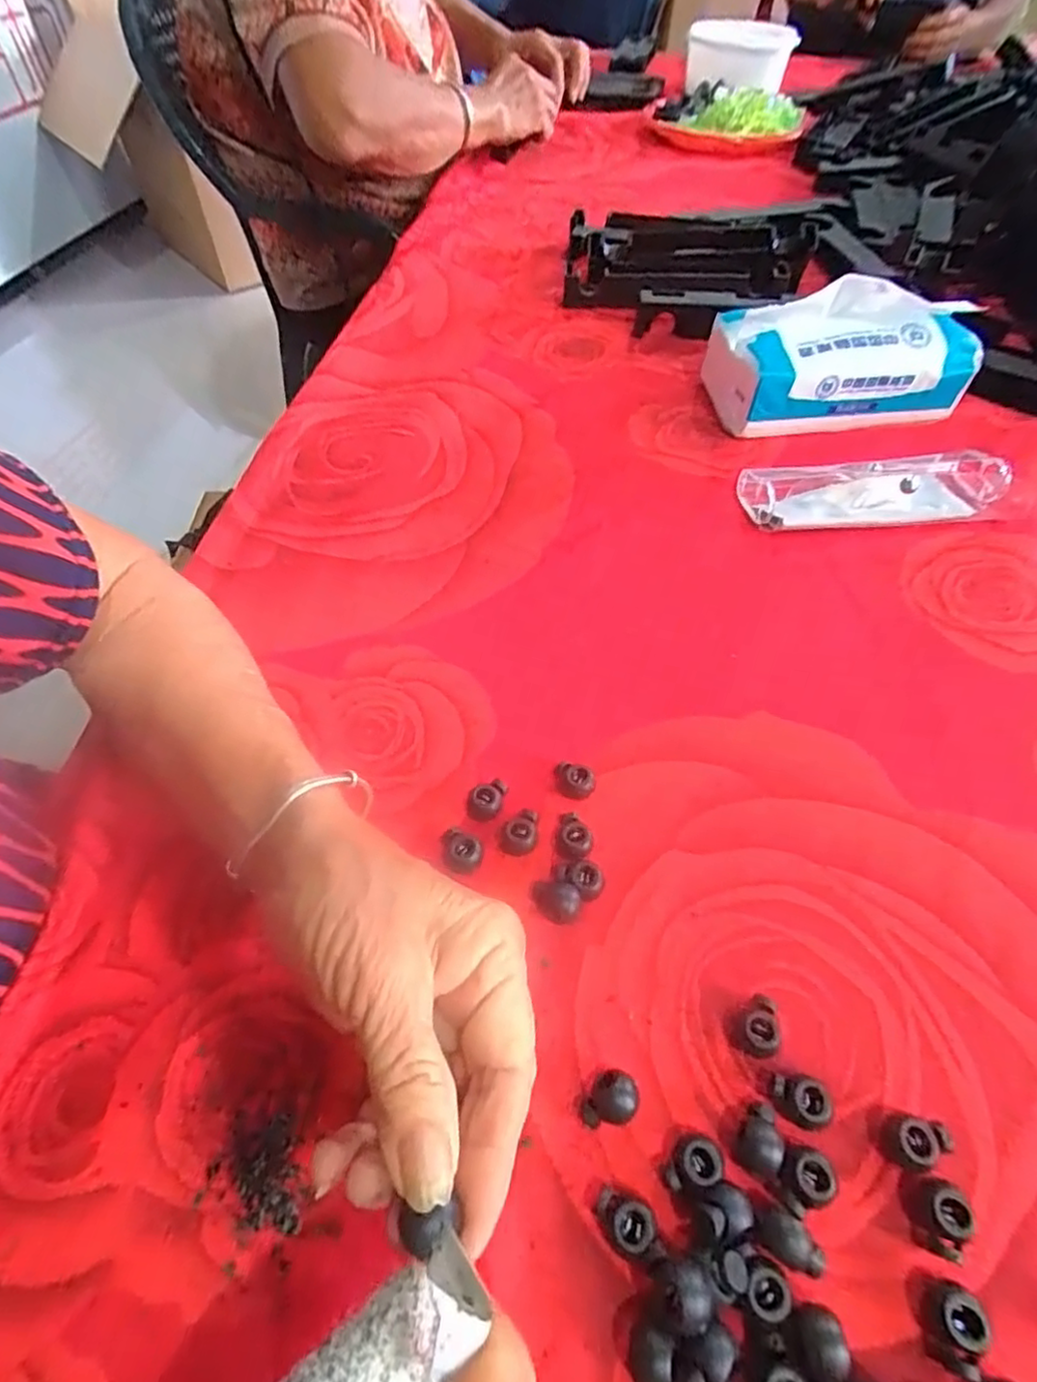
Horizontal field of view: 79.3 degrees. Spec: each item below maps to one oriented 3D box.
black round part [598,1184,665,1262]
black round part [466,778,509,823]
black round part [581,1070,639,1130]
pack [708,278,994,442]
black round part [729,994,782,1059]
[{"bbox_3d":[0.033,0.162,0.190,0.020,0.013,0.012,19,56,14],"label":"black round part"},{"bbox_3d":[-0.014,0.047,0.276,0.013,0.010,0.017,20,57,15],"label":"black round part"},{"bbox_3d":[0.030,0.136,0.209,0.019,0.013,0.014,-6,54,-4],"label":"black round part"},{"bbox_3d":[0.223,-0.239,0.441,0.163,0.081,0.086,-6,54,-3],"label":"pack"},{"bbox_3d":[0.084,0.118,0.221,0.013,0.012,0.018,12,55,10],"label":"black round part"}]

